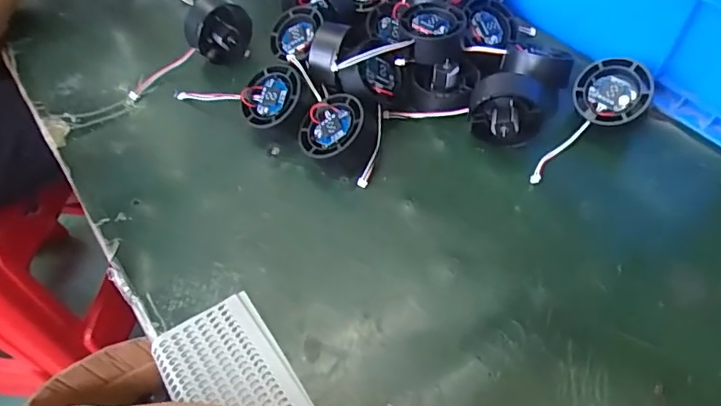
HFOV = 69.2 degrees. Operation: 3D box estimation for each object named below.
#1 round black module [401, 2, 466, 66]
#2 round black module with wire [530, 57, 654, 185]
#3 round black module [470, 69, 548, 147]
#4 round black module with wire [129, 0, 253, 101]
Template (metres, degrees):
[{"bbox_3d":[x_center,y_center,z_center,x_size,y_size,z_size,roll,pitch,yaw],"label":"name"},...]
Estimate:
[{"bbox_3d":[0.058,-0.137,0.421,0.047,0.022,0.053,1,55,3],"label":"round black module"},{"bbox_3d":[0.167,-0.059,0.391,0.115,0.021,0.051,-48,63,1],"label":"round black module with wire"},{"bbox_3d":[0.107,-0.066,0.388,0.055,0.046,0.049,28,60,20],"label":"round black module"},{"bbox_3d":[-0.147,-0.134,0.449,0.114,0.056,0.040,-22,57,-13],"label":"round black module with wire"}]

